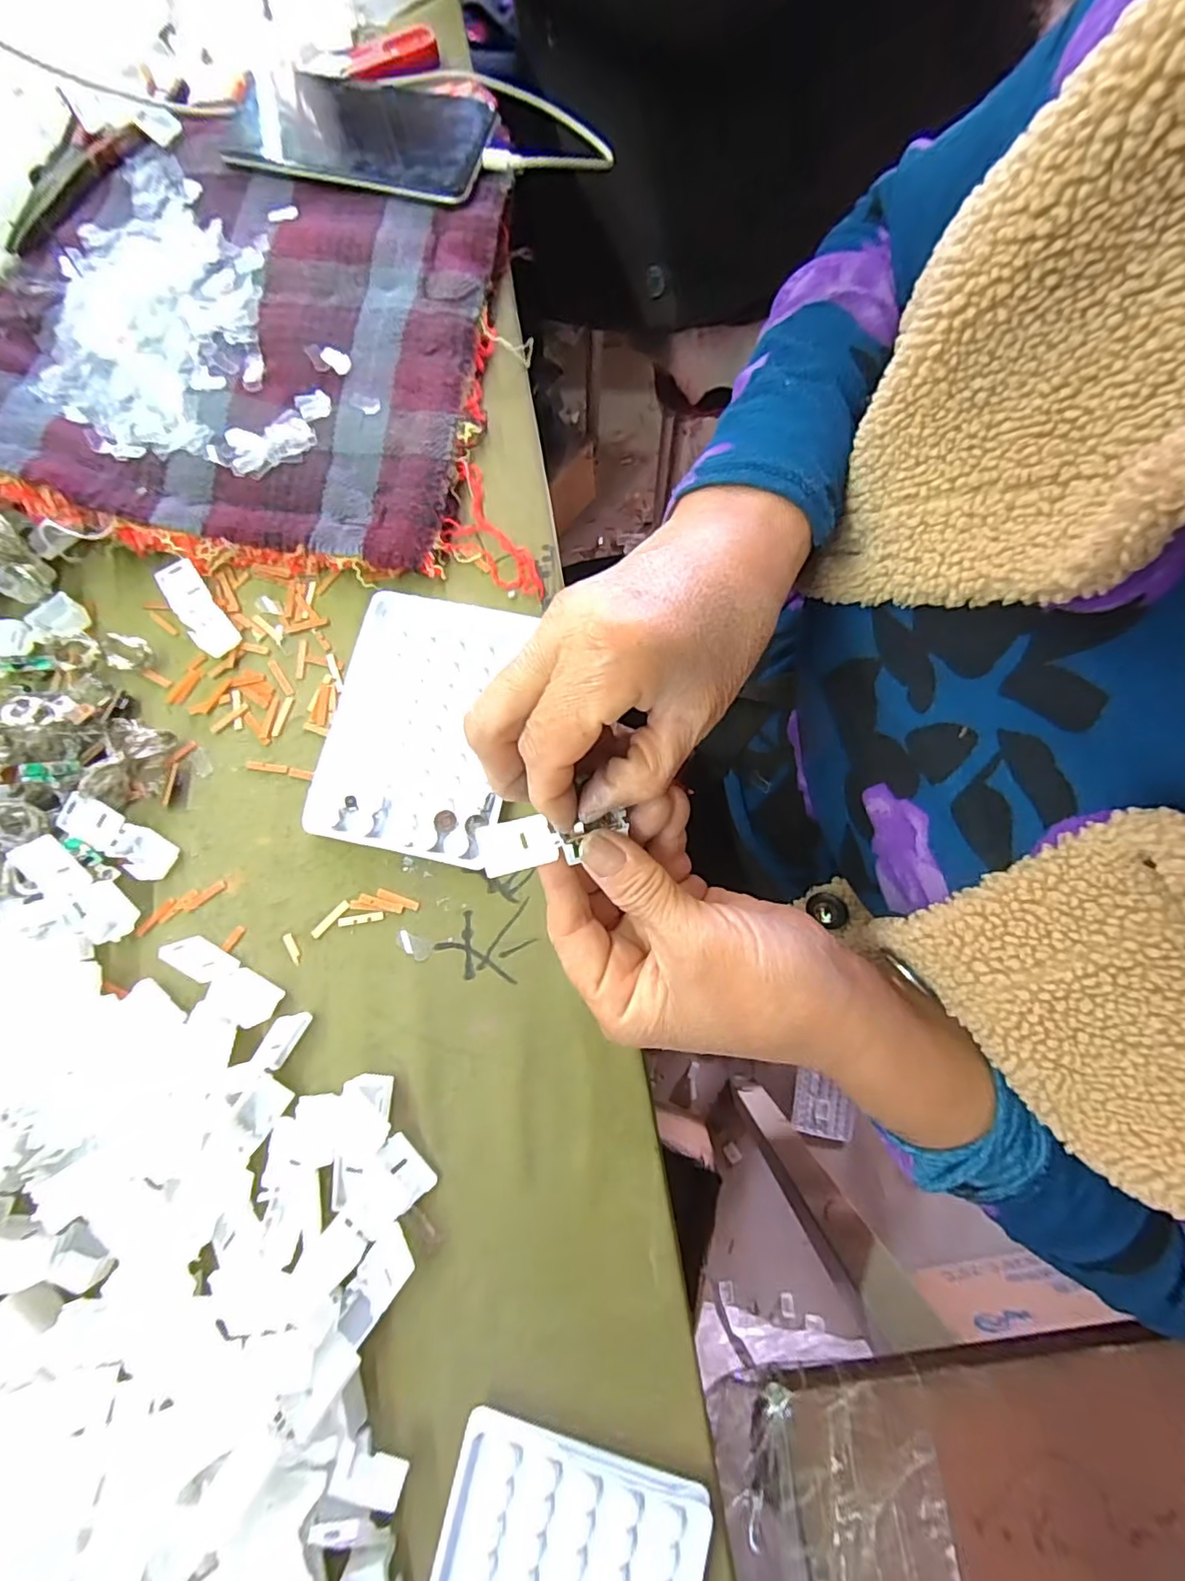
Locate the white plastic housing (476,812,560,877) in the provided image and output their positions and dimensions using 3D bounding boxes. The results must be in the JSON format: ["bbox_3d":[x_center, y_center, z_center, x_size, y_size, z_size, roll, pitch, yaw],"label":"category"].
[{"bbox_3d":[-0.028,0.019,0.218,0.029,0.009,0.021,-15,78,-5],"label":"white plastic housing"}]

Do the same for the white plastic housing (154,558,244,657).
[{"bbox_3d":[-0.211,-0.097,0.312,0.021,0.008,0.056,-35,78,-5],"label":"white plastic housing"}]

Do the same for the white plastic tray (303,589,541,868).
[{"bbox_3d":[-0.087,-0.034,0.296,0.092,0.019,0.131,10,77,1],"label":"white plastic tray"}]

